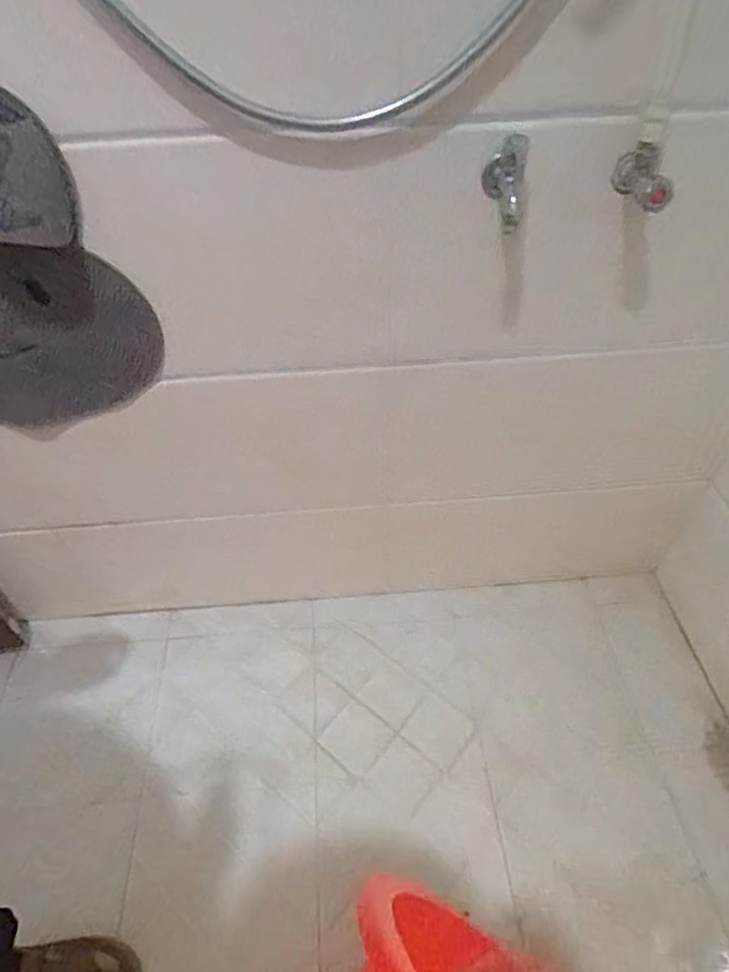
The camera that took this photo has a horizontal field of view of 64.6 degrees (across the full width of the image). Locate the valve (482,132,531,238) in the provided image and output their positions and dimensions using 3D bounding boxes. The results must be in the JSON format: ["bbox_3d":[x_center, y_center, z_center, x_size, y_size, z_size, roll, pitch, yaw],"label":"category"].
[{"bbox_3d":[0.150,-0.325,0.618,0.043,0.078,0.075,5,48,7],"label":"valve"}]

